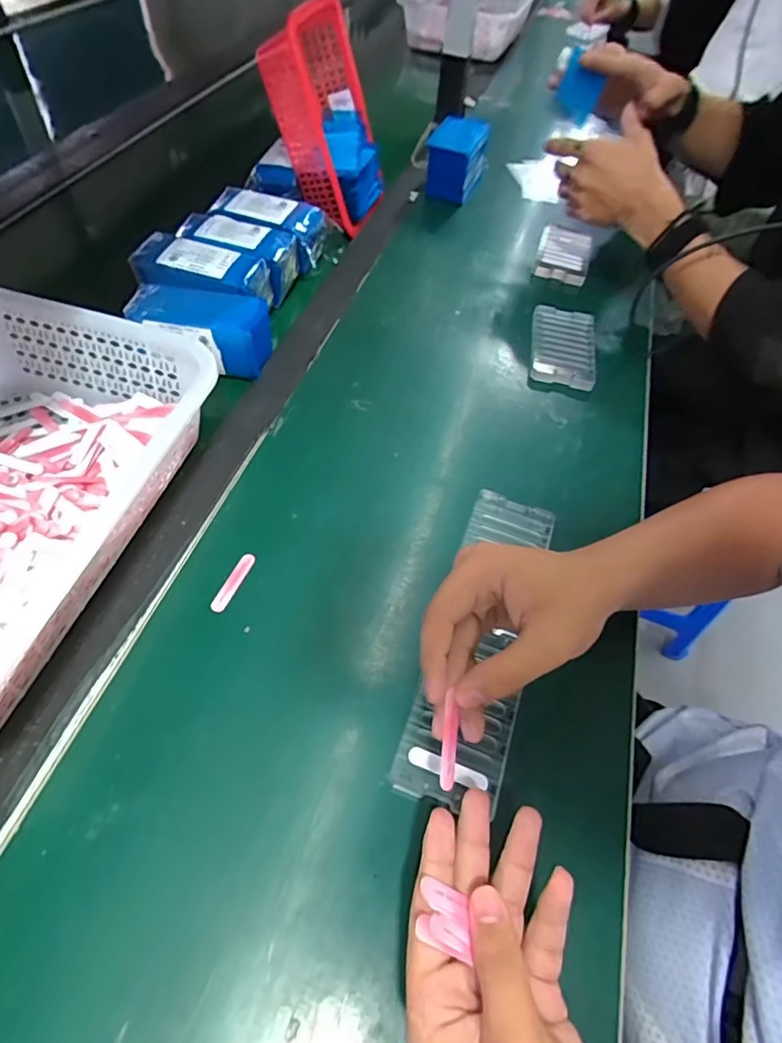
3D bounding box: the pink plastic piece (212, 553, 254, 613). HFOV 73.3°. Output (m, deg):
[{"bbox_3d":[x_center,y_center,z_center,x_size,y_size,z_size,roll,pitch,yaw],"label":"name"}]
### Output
[{"bbox_3d":[-0.120,0.045,0.398,0.012,0.004,0.050,20,56,9],"label":"pink plastic piece"}]

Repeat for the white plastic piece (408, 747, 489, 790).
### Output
[{"bbox_3d":[0.036,0.156,0.331,0.051,0.007,0.011,18,56,8],"label":"white plastic piece"}]

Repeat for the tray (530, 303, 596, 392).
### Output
[{"bbox_3d":[0.197,-0.201,0.600,0.070,0.011,0.126,11,55,3],"label":"tray"}]

